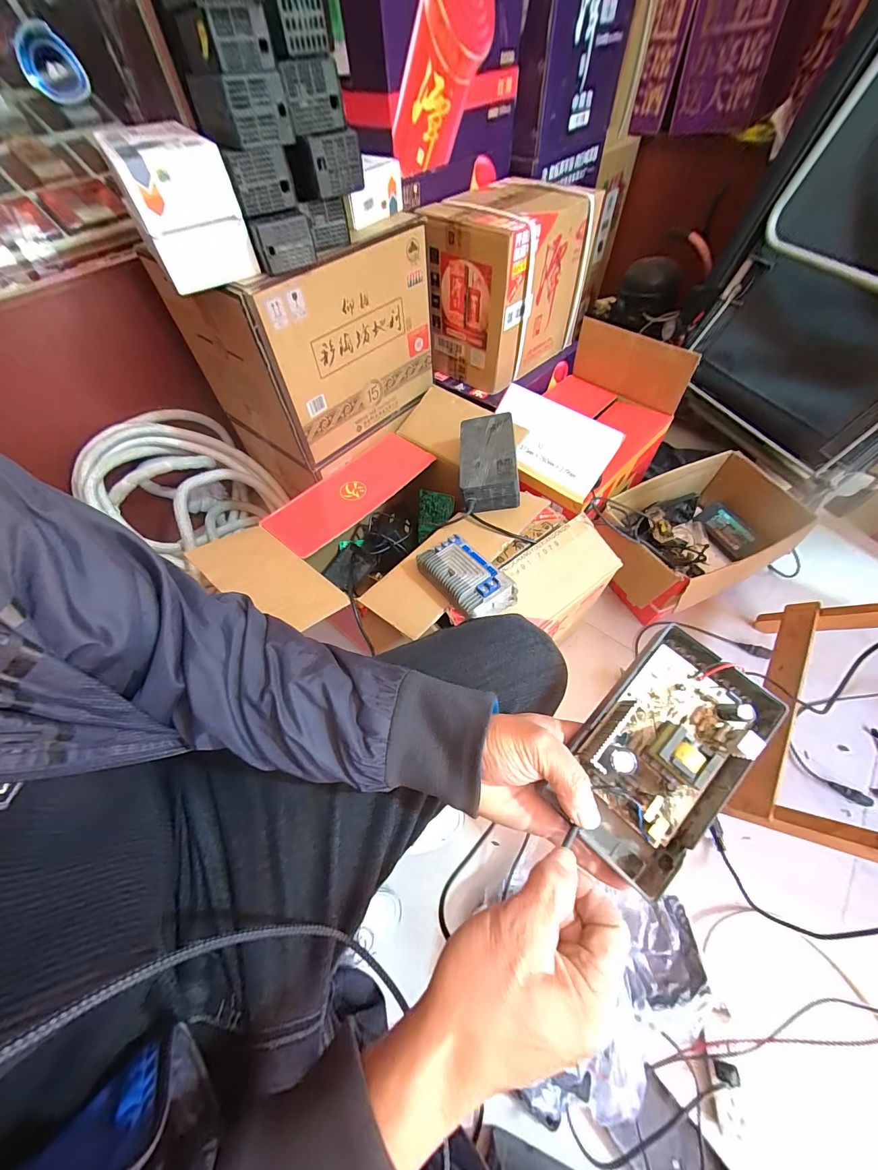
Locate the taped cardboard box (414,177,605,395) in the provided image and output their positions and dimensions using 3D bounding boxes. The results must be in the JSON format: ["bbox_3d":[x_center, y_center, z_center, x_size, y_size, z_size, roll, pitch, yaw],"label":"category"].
[{"bbox_3d":[0.153,-0.667,0.871,0.216,0.297,0.324,36,66,22],"label":"taped cardboard box"}]

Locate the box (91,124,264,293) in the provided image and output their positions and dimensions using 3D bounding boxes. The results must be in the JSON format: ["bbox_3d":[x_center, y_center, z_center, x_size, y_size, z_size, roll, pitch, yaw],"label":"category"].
[{"bbox_3d":[-0.344,-0.504,0.518,0.117,0.131,0.150,-29,61,-15],"label":"box"}]

